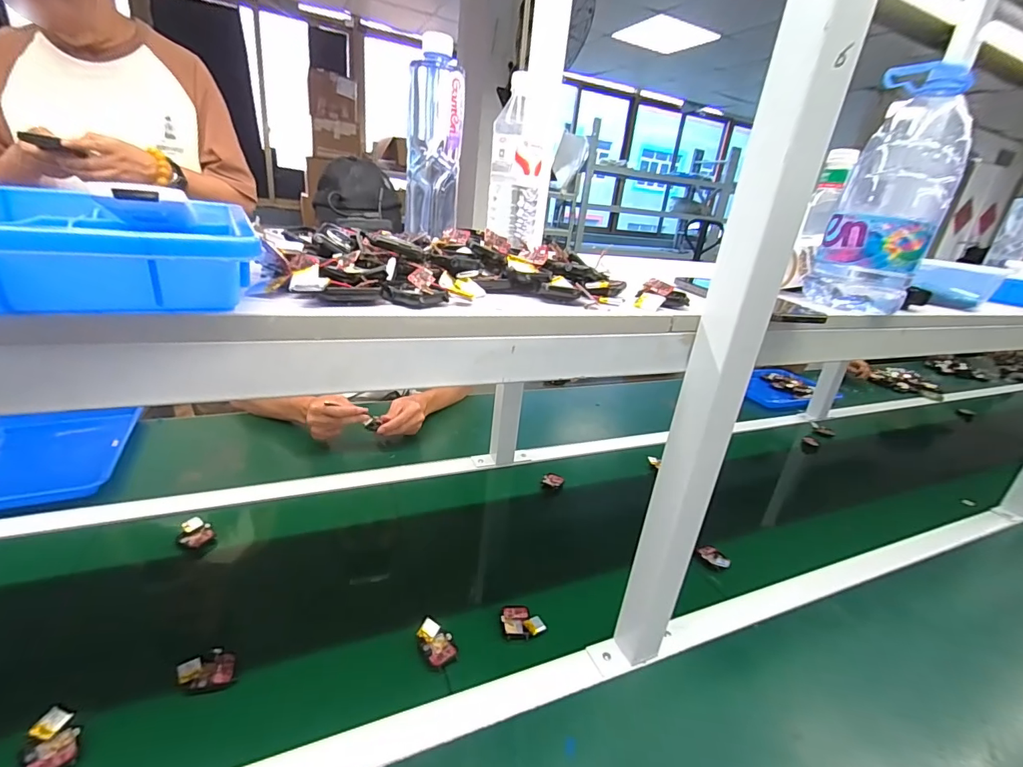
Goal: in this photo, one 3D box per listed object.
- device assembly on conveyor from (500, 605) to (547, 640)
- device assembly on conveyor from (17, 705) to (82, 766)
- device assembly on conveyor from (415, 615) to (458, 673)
[{"bbox_3d":[0.014,0.302,0.581,0.051,0.014,0.044,2,24,-9],"label":"device assembly on conveyor"},{"bbox_3d":[-0.413,0.322,0.405,0.054,0.021,0.038,22,28,33],"label":"device assembly on conveyor"},{"bbox_3d":[-0.088,0.304,0.537,0.036,0.016,0.056,-11,28,-33],"label":"device assembly on conveyor"}]

